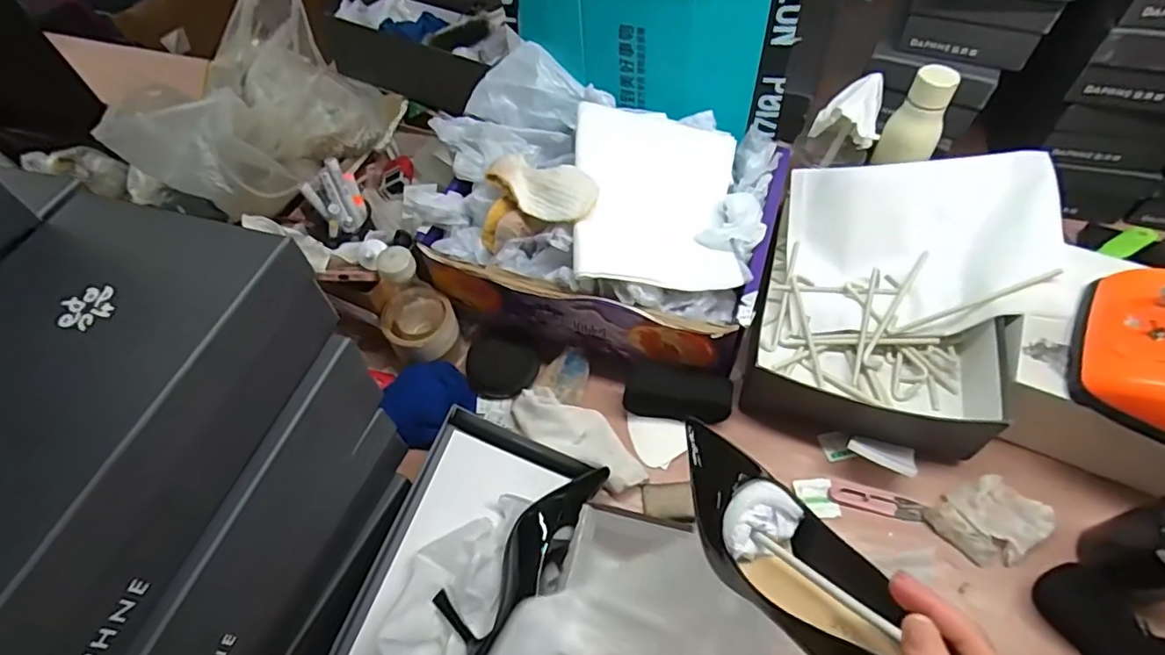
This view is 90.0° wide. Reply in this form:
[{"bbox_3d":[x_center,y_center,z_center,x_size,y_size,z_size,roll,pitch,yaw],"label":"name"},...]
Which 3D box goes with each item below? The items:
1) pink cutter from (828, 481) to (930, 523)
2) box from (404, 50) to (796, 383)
[{"bbox_3d":[0.323,0.190,0.642,0.095,0.010,0.029,10,57,10],"label":"pink cutter"},{"bbox_3d":[0.020,-0.140,0.739,0.412,0.192,0.293,17,59,14],"label":"box"}]

